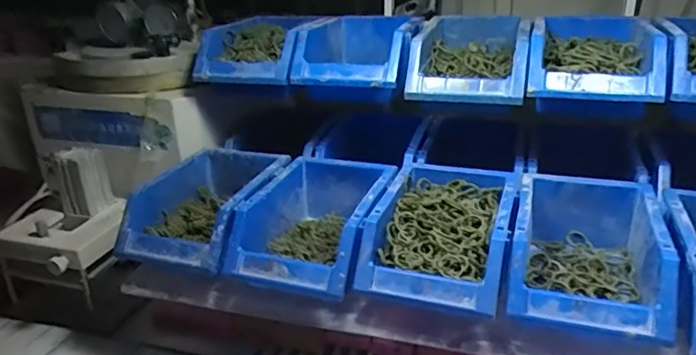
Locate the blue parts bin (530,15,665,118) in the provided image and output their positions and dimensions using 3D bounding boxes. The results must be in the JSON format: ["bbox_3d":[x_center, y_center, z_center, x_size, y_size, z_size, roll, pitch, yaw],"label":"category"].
[{"bbox_3d":[0.263,-0.129,0.595,0.125,0.068,0.197,6,24,19],"label":"blue parts bin"}]

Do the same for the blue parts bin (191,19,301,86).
[{"bbox_3d":[-0.104,-0.166,0.711,0.124,0.063,0.177,5,23,15],"label":"blue parts bin"}]

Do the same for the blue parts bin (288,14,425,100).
[{"bbox_3d":[0.016,-0.155,0.675,0.137,0.061,0.191,2,23,9],"label":"blue parts bin"}]

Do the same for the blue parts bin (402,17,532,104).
[{"bbox_3d":[0.141,-0.139,0.630,0.120,0.064,0.181,6,24,17],"label":"blue parts bin"}]

